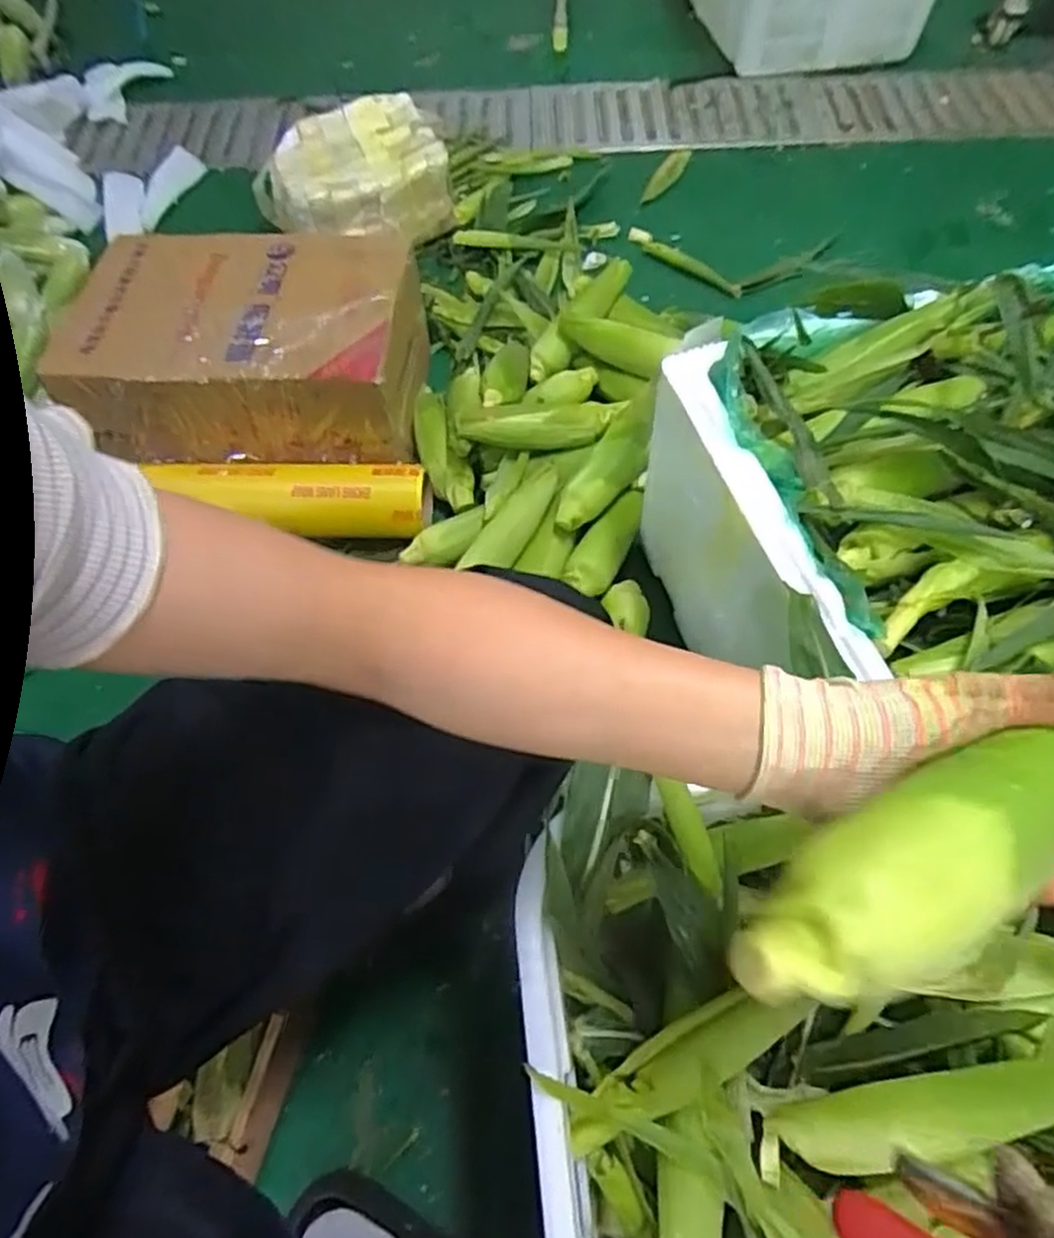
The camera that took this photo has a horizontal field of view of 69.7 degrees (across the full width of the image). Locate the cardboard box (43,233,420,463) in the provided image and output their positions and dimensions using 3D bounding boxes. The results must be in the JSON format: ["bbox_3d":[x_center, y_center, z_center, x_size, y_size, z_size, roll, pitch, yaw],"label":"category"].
[{"bbox_3d":[-0.356,-0.371,1.027,0.396,0.153,0.295,-2,59,1],"label":"cardboard box"}]

